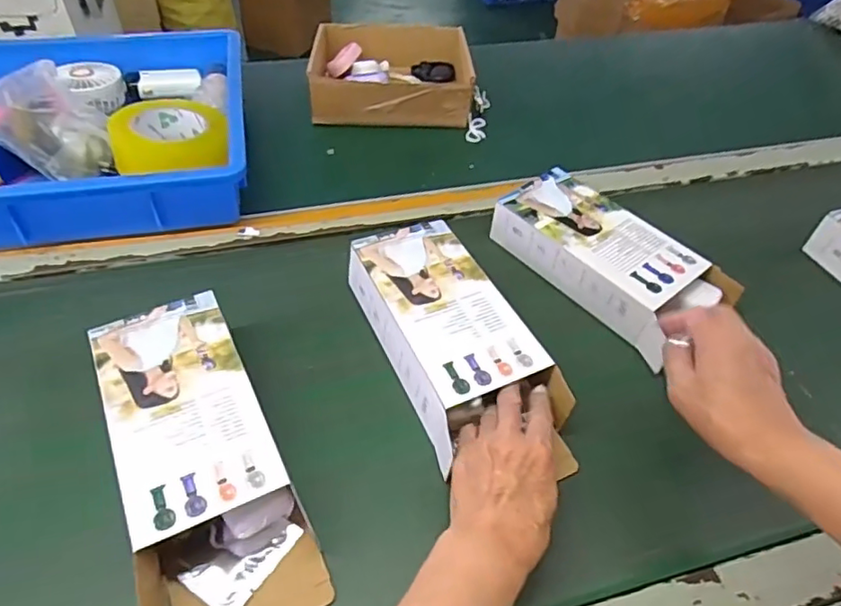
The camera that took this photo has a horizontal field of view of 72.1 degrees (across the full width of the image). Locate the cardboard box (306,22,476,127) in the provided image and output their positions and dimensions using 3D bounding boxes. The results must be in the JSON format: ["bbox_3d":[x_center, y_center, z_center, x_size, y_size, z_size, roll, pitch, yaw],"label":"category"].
[{"bbox_3d":[-0.043,-0.317,0.809,0.204,0.069,0.195,-1,46,-5],"label":"cardboard box"}]

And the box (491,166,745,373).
[{"bbox_3d":[0.183,-0.049,0.571,0.102,0.050,0.213,-29,54,-27],"label":"box"}]

